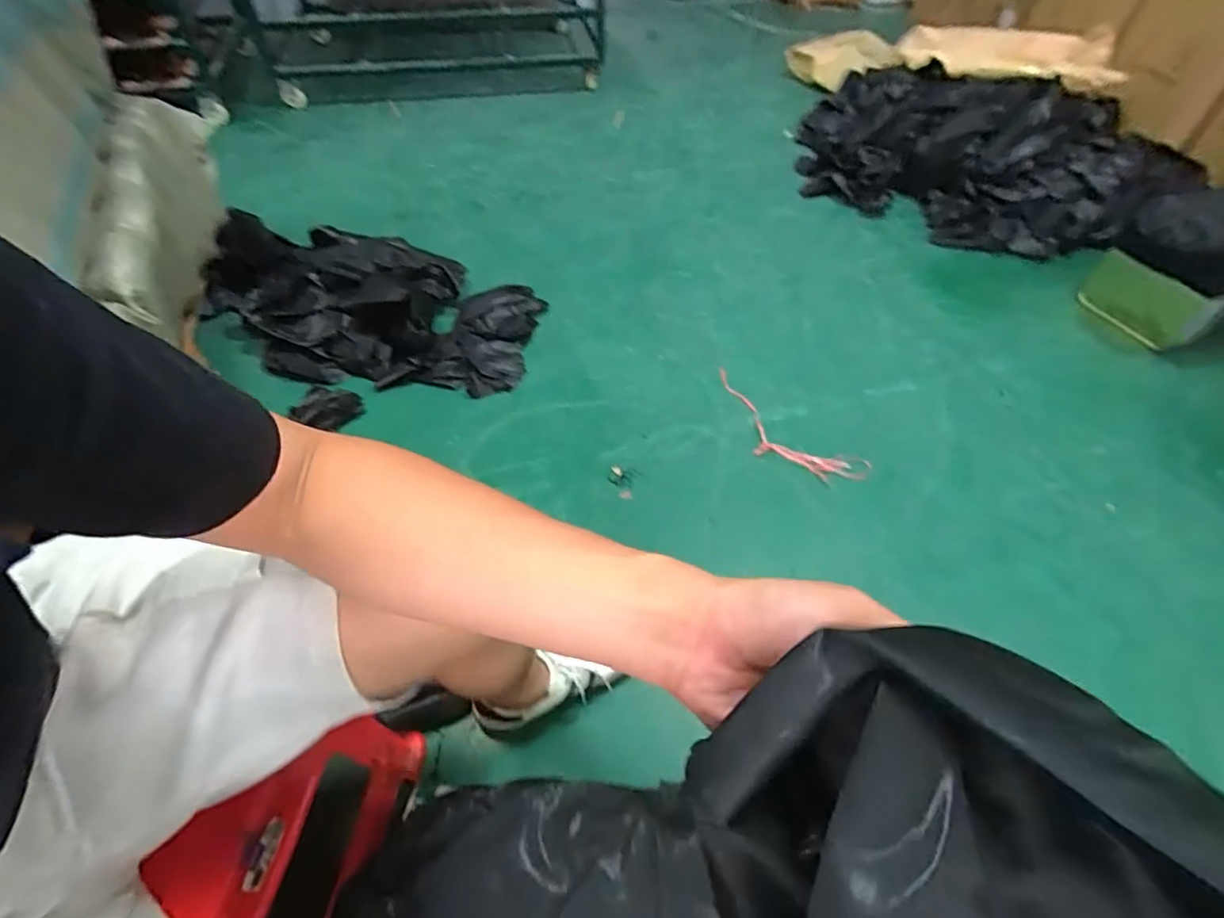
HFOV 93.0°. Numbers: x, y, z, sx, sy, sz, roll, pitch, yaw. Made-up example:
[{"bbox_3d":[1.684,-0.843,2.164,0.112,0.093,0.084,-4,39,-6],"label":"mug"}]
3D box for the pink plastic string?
[{"bbox_3d":[0.327,-0.056,1.176,0.129,0.009,0.371,-38,60,-25],"label":"pink plastic string"}]

